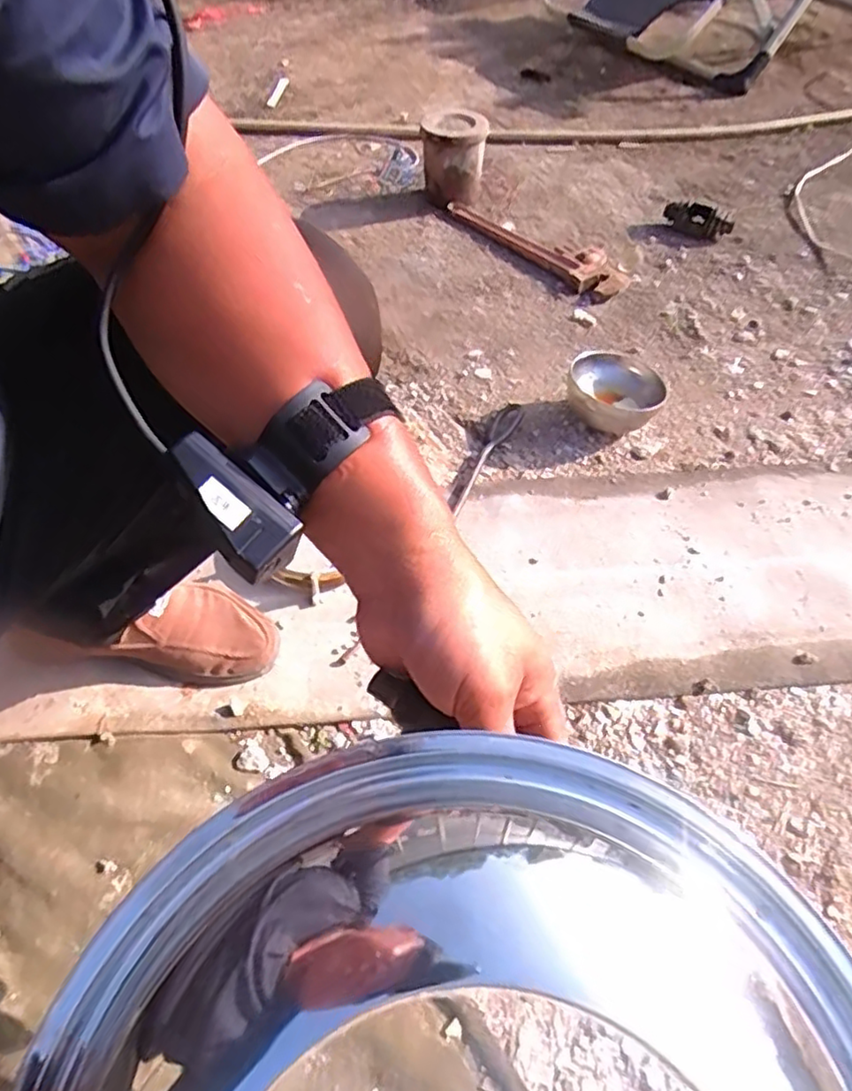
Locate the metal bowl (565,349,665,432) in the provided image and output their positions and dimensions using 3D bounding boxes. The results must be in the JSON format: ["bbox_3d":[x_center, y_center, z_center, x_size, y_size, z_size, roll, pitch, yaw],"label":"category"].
[{"bbox_3d":[0.263,-0.214,0.889,0.128,0.059,0.134,0,52,0],"label":"metal bowl"}]

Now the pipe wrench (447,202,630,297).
[{"bbox_3d":[0.211,-0.587,1.226,0.104,0.032,0.452,-31,58,-21],"label":"pipe wrench"}]

